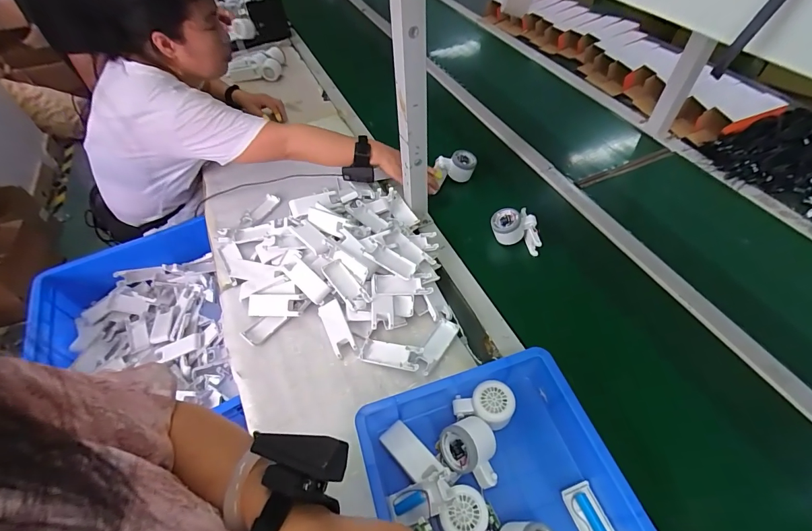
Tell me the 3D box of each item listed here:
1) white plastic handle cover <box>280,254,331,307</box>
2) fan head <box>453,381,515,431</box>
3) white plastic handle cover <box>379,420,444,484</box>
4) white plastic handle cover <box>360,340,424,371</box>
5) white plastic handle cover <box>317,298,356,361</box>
[{"bbox_3d":[-0.182,0.025,0.681,0.108,0.022,0.037,37,62,27],"label":"white plastic handle cover"},{"bbox_3d":[0.109,0.205,0.540,0.081,0.059,0.055,-2,52,1],"label":"fan head"},{"bbox_3d":[0.005,0.252,0.507,0.040,0.007,0.090,-34,47,-27],"label":"white plastic handle cover"},{"bbox_3d":[-0.025,0.145,0.618,0.099,0.019,0.039,12,54,12],"label":"white plastic handle cover"},{"bbox_3d":[-0.119,0.108,0.648,0.037,0.019,0.097,-22,54,-14],"label":"white plastic handle cover"}]

